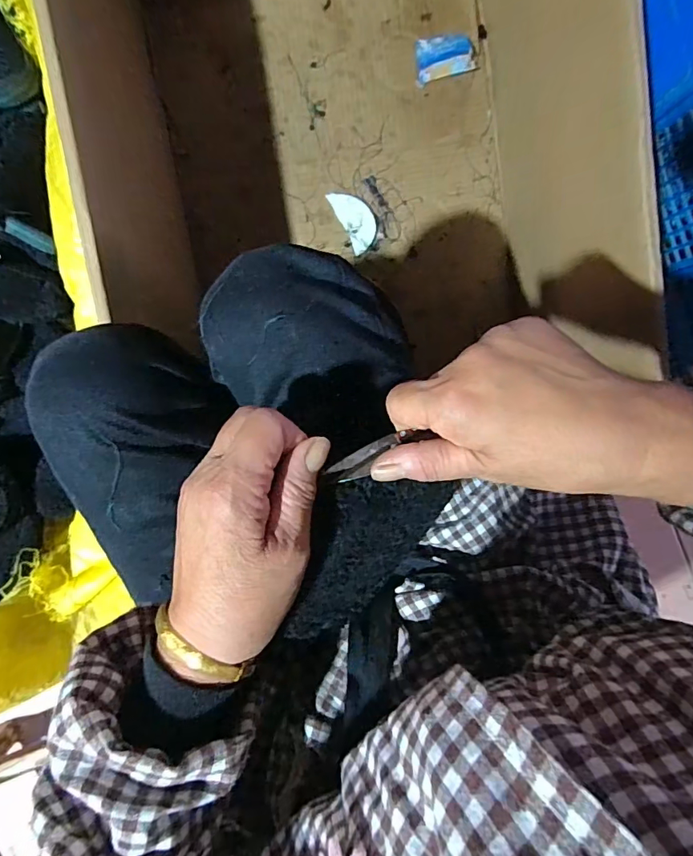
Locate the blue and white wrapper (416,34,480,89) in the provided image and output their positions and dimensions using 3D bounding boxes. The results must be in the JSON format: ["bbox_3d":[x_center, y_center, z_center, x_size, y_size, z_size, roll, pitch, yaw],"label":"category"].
[{"bbox_3d":[0.142,-0.517,0.653,0.086,0.029,0.053,-8,95,-3],"label":"blue and white wrapper"}]

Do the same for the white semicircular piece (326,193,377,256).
[{"bbox_3d":[0.014,-0.303,0.684,0.048,0.006,0.091,-27,96,-1],"label":"white semicircular piece"}]

